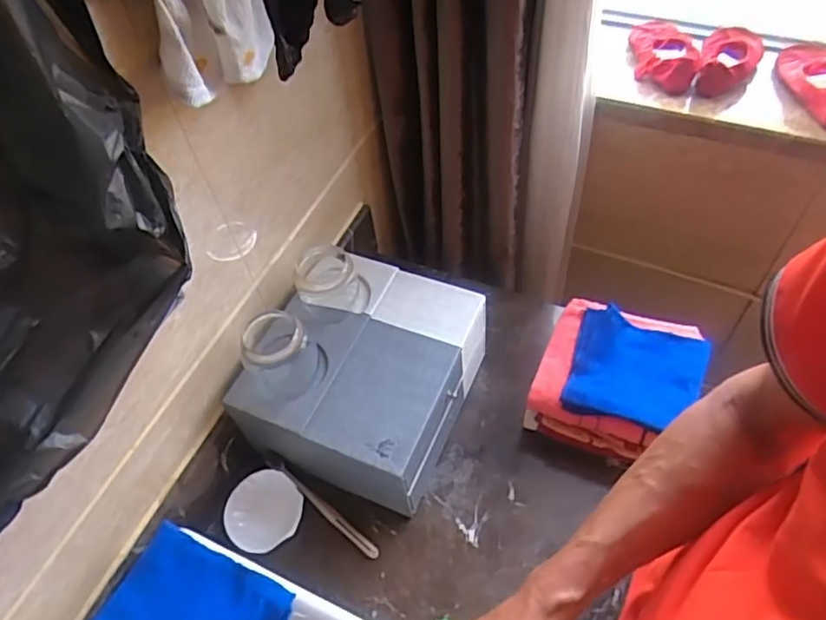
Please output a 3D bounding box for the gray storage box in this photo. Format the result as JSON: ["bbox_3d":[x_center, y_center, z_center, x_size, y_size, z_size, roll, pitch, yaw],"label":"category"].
[{"bbox_3d":[-0.055,0.080,0.768,0.224,0.148,0.253,17,58,17],"label":"gray storage box"}]

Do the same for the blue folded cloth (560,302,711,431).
[{"bbox_3d":[0.264,0.071,0.725,0.146,0.012,0.141,15,57,16],"label":"blue folded cloth"}]

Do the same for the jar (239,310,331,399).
[{"bbox_3d":[-0.143,0.043,0.678,0.079,0.074,0.089,2,55,7],"label":"jar"}]

